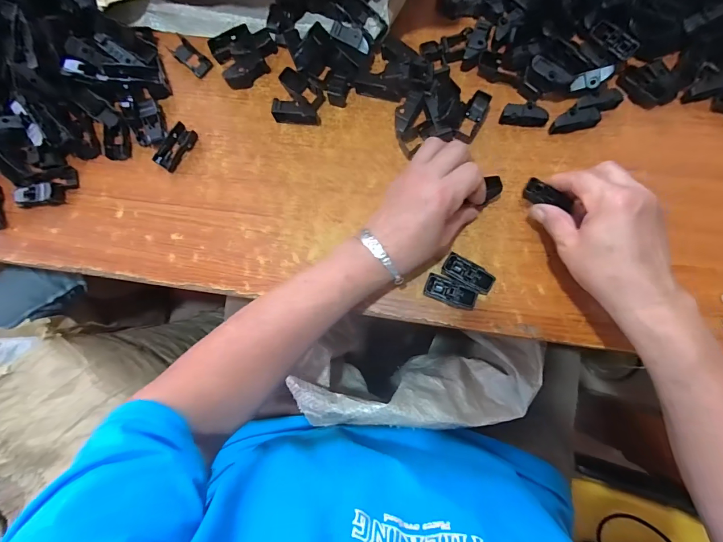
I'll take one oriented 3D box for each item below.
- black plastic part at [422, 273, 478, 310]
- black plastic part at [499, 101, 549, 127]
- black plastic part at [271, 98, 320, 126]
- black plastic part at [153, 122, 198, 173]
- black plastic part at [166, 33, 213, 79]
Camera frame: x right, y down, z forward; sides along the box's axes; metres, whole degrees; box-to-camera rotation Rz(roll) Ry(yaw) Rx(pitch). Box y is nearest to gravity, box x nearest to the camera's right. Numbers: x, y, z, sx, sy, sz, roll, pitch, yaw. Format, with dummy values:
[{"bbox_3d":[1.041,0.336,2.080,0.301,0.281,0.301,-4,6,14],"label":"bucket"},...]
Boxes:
[{"bbox_3d":[0.088,0.022,0.359,0.051,0.016,0.023,21,85,8],"label":"black plastic part"},{"bbox_3d":[0.170,-0.162,0.379,0.046,0.015,0.021,9,84,6],"label":"black plastic part"},{"bbox_3d":[-0.072,-0.173,0.401,0.049,0.021,0.020,12,83,6],"label":"black plastic part"},{"bbox_3d":[-0.210,-0.140,0.414,0.027,0.010,0.053,31,85,8],"label":"black plastic part"},{"bbox_3d":[-0.201,-0.251,0.430,0.057,0.011,0.023,42,87,9],"label":"black plastic part"}]

